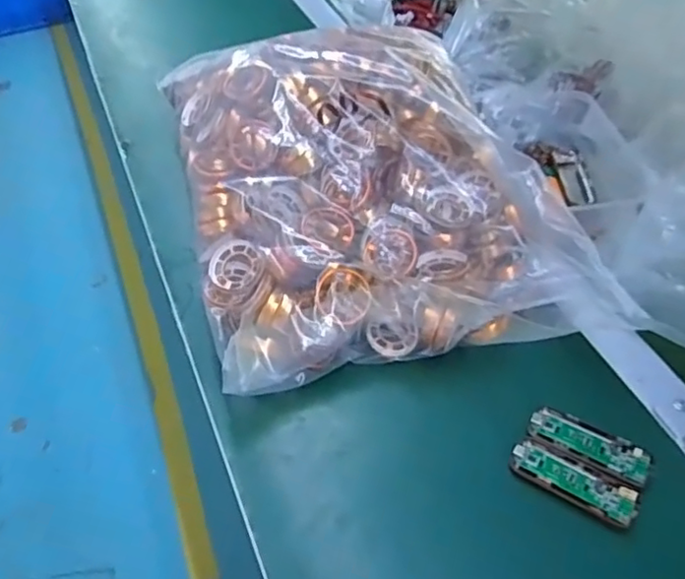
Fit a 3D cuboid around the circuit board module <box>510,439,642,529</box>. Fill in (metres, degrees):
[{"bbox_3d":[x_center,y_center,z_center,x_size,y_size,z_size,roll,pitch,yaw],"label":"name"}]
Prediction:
[{"bbox_3d":[0.157,0.129,0.417,0.084,0.007,0.029,25,54,20],"label":"circuit board module"}]

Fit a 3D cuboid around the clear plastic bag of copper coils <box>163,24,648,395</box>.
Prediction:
[{"bbox_3d":[0.023,-0.098,0.538,0.302,0.109,0.335,-11,50,-9],"label":"clear plastic bag of copper coils"}]

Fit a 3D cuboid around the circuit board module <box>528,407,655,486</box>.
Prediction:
[{"bbox_3d":[0.174,0.108,0.434,0.083,0.005,0.029,25,54,20],"label":"circuit board module"}]

